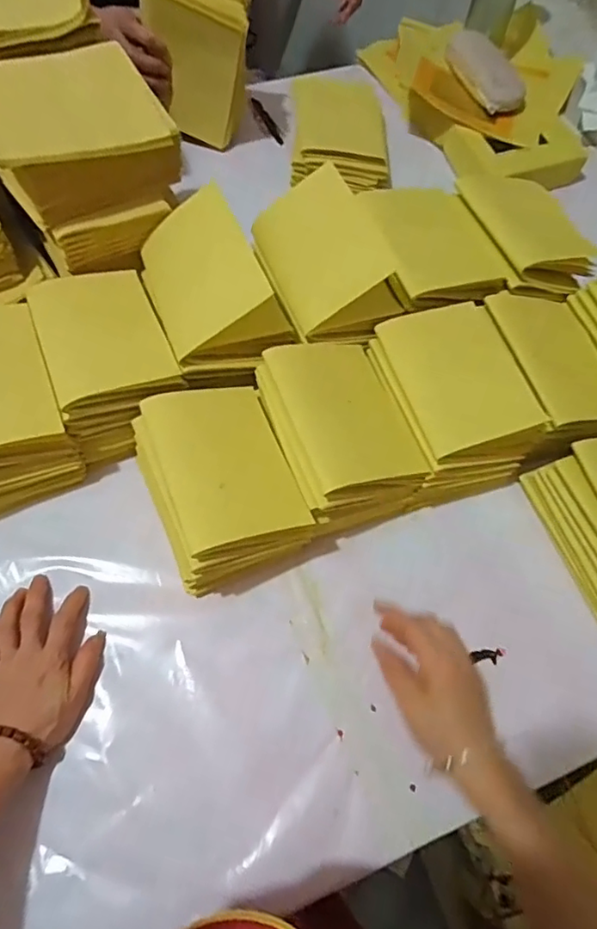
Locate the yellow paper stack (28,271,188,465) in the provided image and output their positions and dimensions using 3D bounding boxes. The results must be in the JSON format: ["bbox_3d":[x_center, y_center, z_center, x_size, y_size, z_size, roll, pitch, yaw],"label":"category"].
[{"bbox_3d":[-0.193,-0.111,0.561,0.116,0.102,0.175,-20,68,-12],"label":"yellow paper stack"}]

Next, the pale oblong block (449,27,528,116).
[{"bbox_3d":[0.263,-0.573,0.790,0.081,0.017,0.171,-15,67,-10],"label":"pale oblong block"}]

